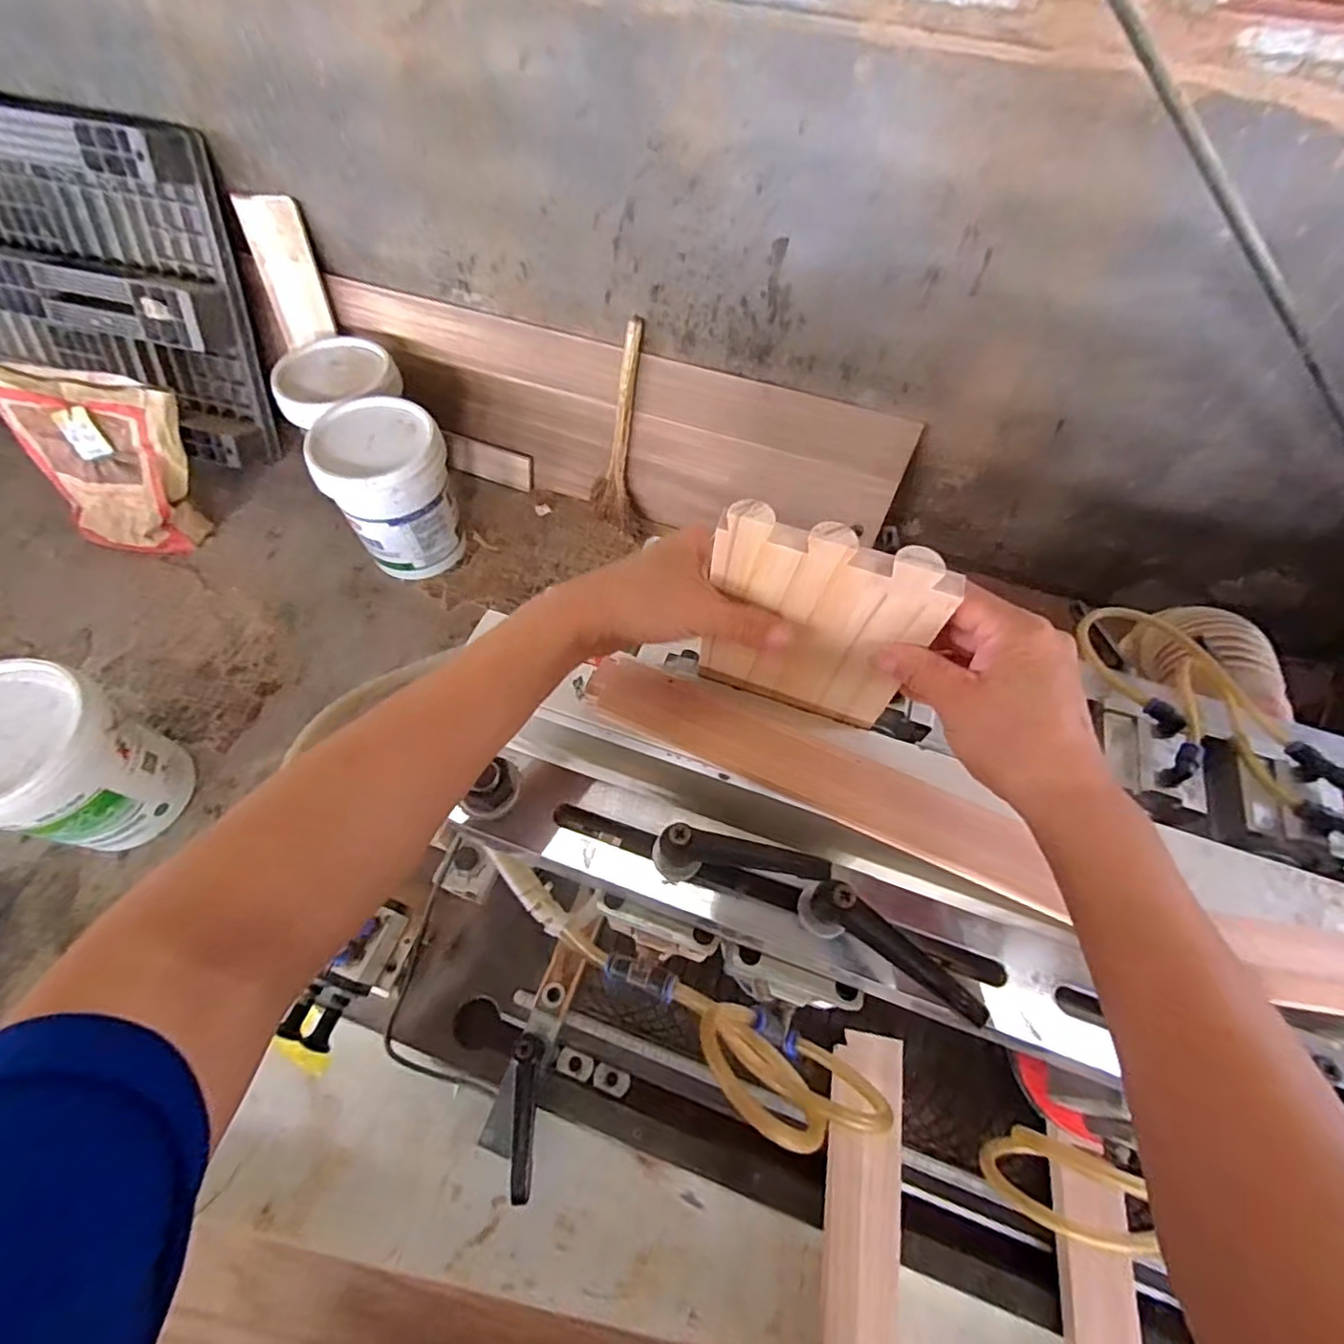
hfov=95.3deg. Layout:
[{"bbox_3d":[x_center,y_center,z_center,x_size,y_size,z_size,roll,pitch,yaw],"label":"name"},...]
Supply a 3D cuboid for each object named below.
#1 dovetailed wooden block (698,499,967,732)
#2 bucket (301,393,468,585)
[{"bbox_3d":[0.078,-0.022,0.351,0.116,0.155,0.018,21,62,10],"label":"dovetailed wooden block"},{"bbox_3d":[-0.723,-0.476,1.612,0.298,0.455,0.291,1,60,-2],"label":"bucket"}]

